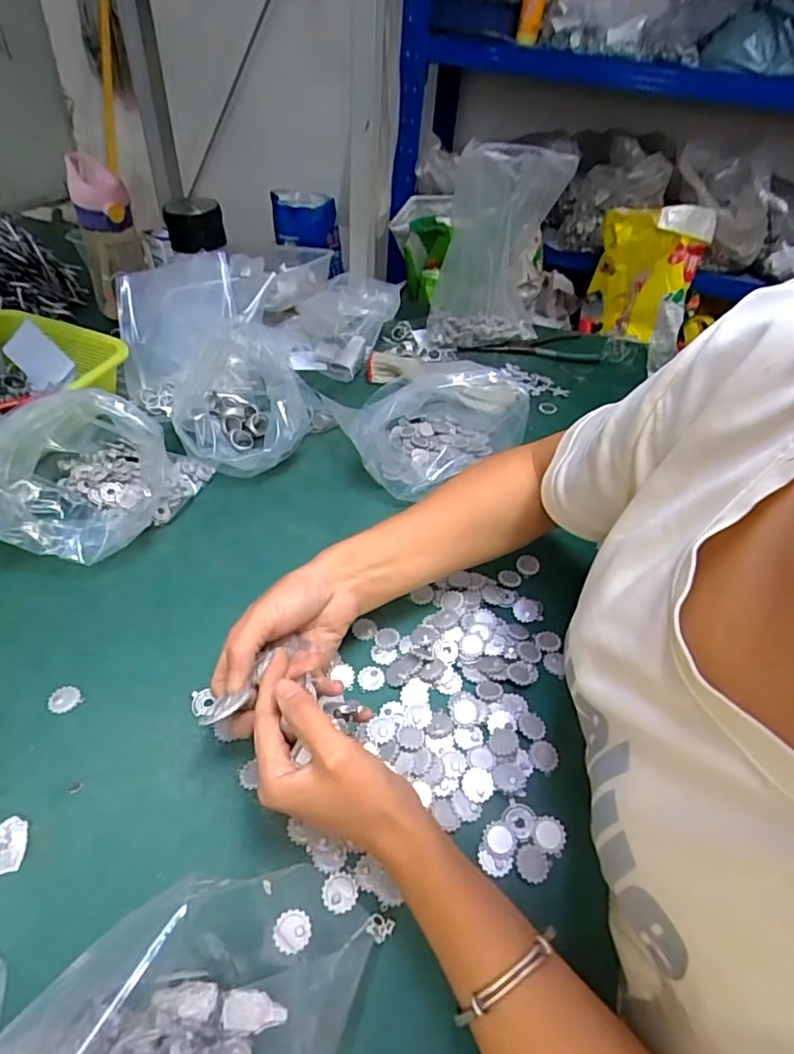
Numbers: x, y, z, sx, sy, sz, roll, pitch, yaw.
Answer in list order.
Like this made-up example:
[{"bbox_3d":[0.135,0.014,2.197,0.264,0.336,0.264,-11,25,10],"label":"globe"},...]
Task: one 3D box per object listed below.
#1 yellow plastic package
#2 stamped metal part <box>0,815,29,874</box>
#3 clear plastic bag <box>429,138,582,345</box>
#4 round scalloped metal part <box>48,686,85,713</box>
[{"bbox_3d":[0.663,-0.672,1.548,0.253,0.345,0.133,17,39,15],"label":"yellow plastic package"},{"bbox_3d":[-0.238,0.195,0.348,0.025,0.004,0.036,8,44,2],"label":"stamped metal part"},{"bbox_3d":[0.134,-0.372,0.787,0.157,0.251,0.086,10,43,3],"label":"clear plastic bag"},{"bbox_3d":[-0.244,0.125,0.420,0.021,0.004,0.022,3,44,-3],"label":"round scalloped metal part"}]

